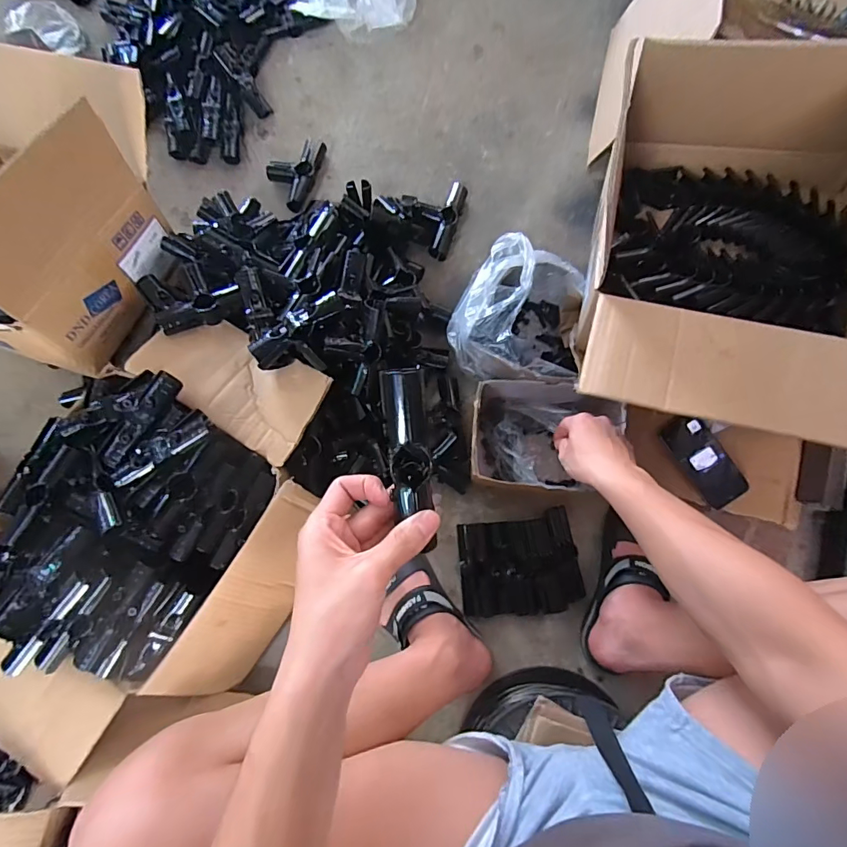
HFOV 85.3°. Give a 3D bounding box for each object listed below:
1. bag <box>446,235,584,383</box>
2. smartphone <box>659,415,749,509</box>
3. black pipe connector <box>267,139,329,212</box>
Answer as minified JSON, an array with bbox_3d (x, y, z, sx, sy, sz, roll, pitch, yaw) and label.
[{"bbox_3d":[0.143,-0.163,0.706,0.181,0.141,0.204,14,79,4],"label":"bag"},{"bbox_3d":[0.432,0.054,0.703,0.068,0.015,0.141,-32,80,-5],"label":"smartphone"},{"bbox_3d":[-0.234,-0.448,0.827,0.082,0.036,0.145,16,80,4],"label":"black pipe connector"}]

